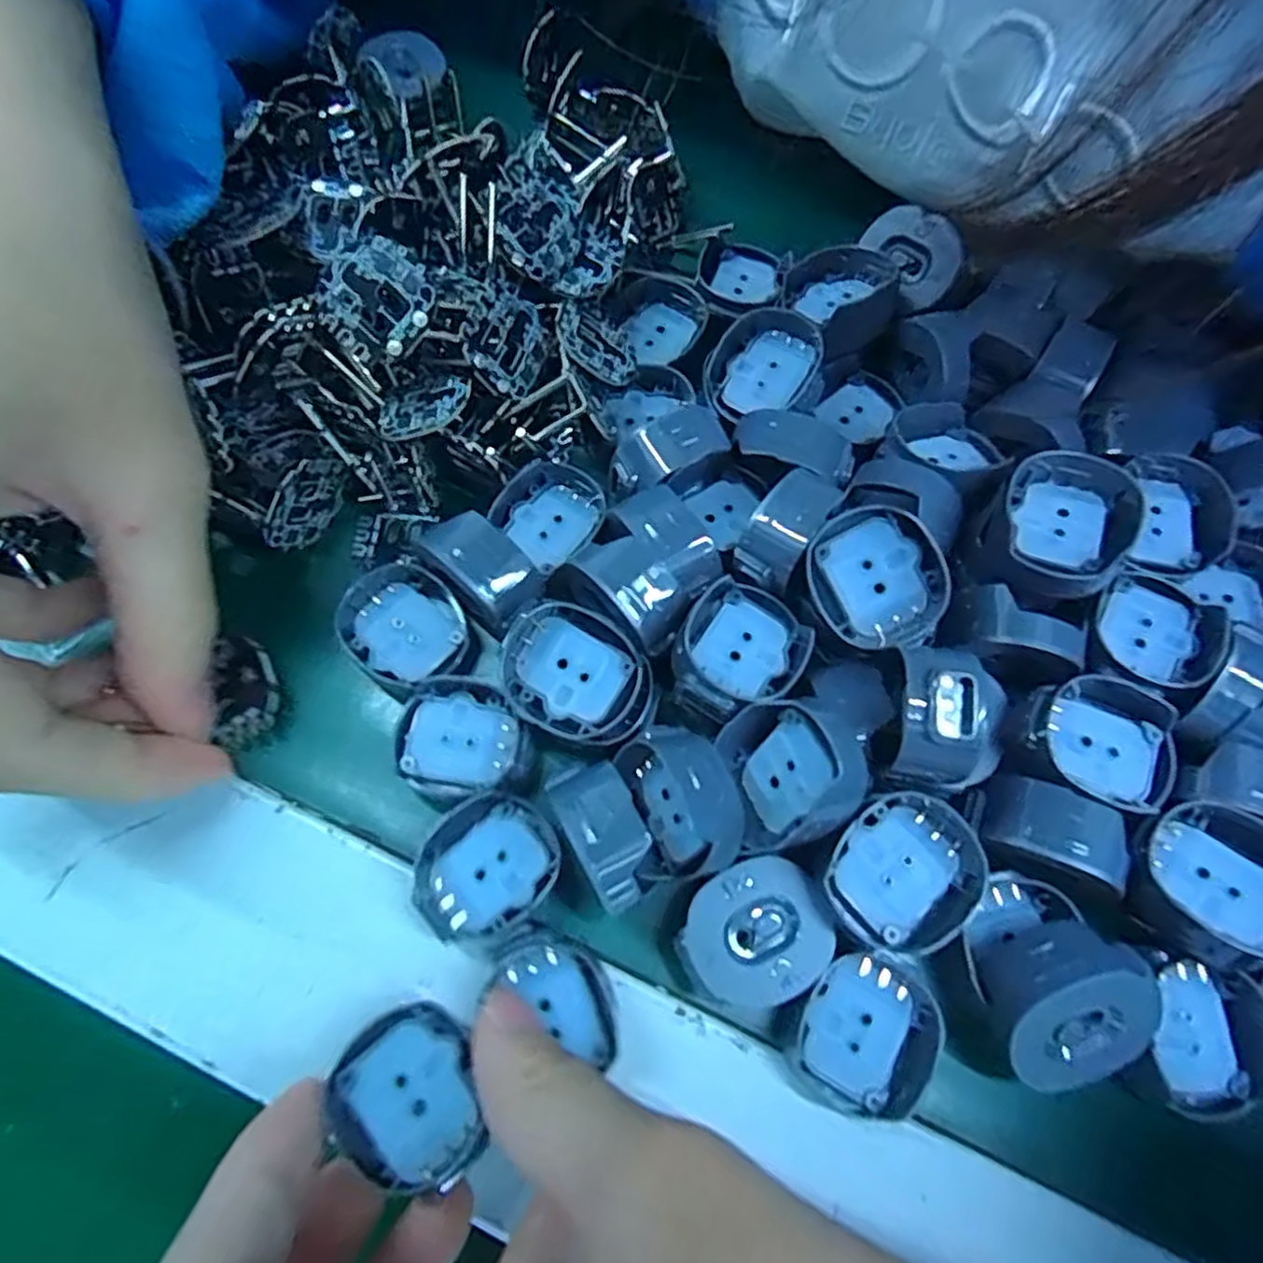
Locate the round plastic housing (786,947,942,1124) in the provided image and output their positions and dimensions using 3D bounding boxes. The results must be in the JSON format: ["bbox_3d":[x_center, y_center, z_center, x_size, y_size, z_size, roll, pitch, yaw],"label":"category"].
[{"bbox_3d":[0.044,0.075,0.136,0.021,0.010,0.030,28,72,9],"label":"round plastic housing"}]

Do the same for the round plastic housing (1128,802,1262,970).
[{"bbox_3d":[0.110,0.047,0.138,0.025,0.014,0.027,0,70,0],"label":"round plastic housing"}]

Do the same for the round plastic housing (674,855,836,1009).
[{"bbox_3d":[0.023,0.058,0.140,0.029,0.011,0.024,-28,73,-10],"label":"round plastic housing"}]

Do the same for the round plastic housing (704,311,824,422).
[{"bbox_3d":[0.032,-0.064,0.176,0.026,0.005,0.026,-1,86,17],"label":"round plastic housing"}]

